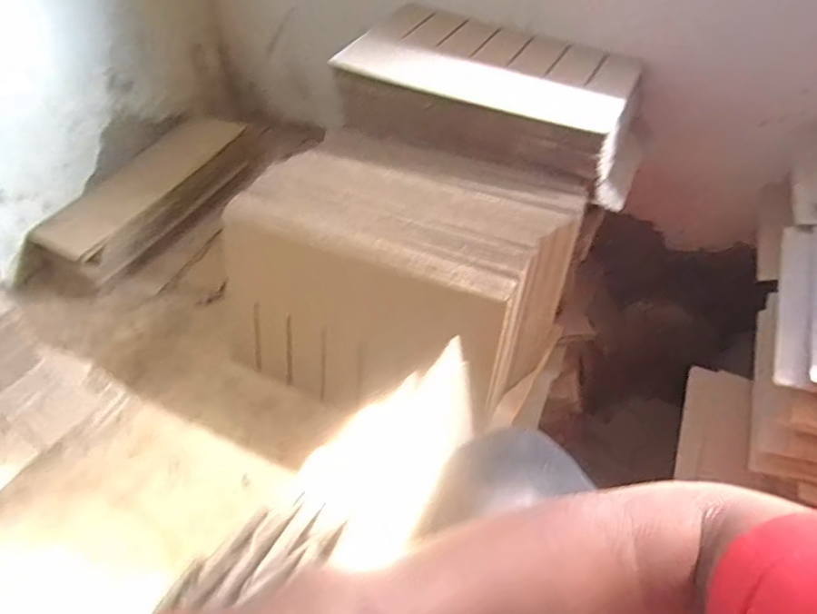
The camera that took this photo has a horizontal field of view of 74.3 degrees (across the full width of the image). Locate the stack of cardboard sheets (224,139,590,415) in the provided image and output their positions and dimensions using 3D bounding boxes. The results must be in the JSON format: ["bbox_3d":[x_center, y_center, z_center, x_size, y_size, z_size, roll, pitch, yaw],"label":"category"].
[{"bbox_3d":[-0.013,-0.039,0.655,0.344,0.201,0.263,20,49,19],"label":"stack of cardboard sheets"}]

